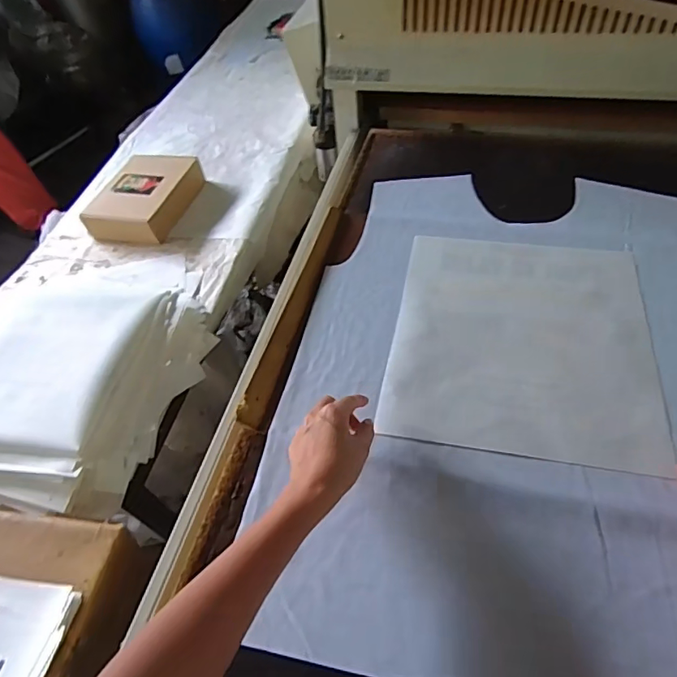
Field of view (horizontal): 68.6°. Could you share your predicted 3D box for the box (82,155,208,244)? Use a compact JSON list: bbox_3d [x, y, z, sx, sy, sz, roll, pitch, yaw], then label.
[{"bbox_3d":[-0.496,-0.361,1.271,0.214,0.081,0.272,10,53,13],"label":"box"}]

